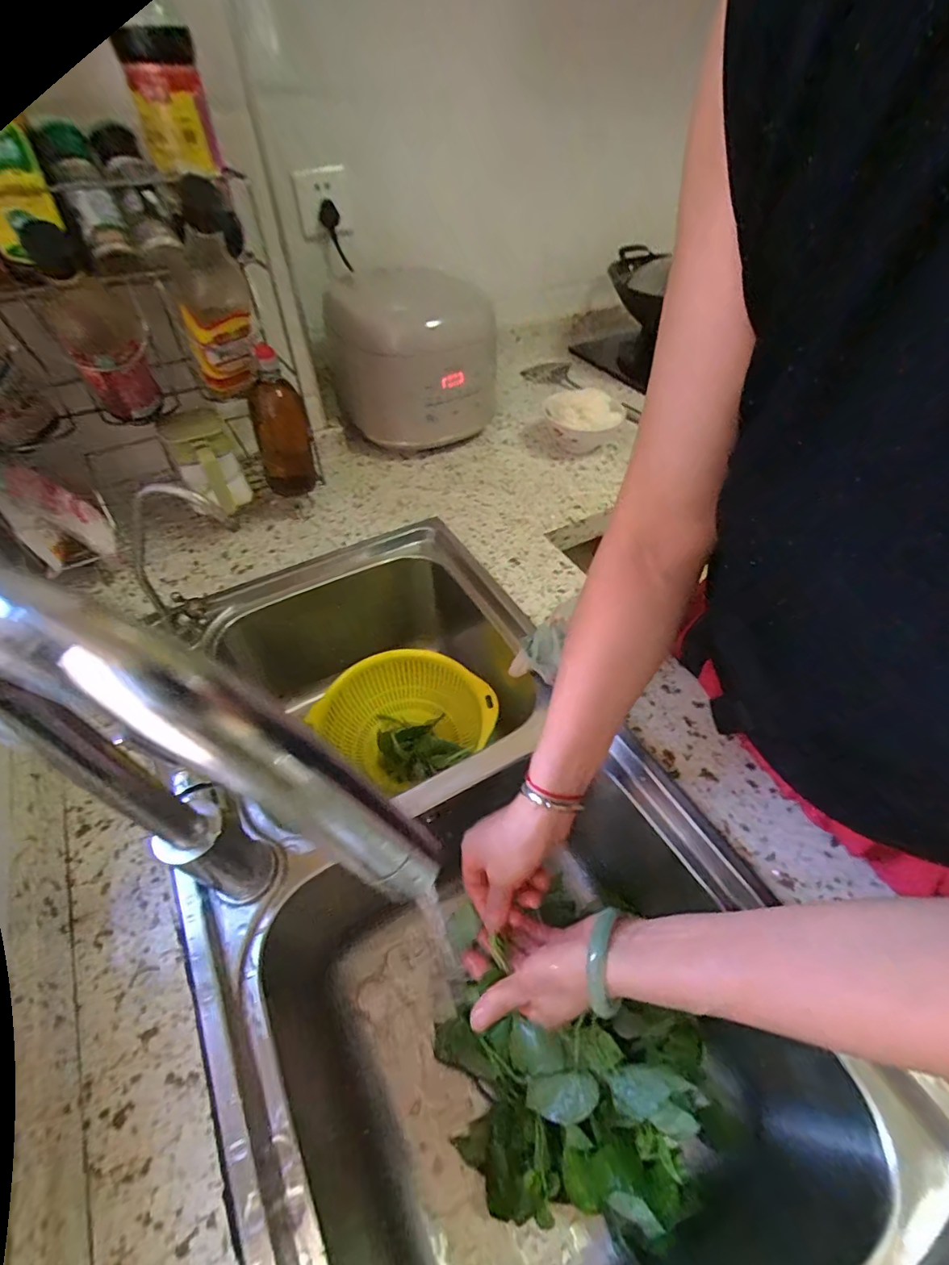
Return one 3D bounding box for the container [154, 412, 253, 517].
[{"bbox_3d":[-0.336,-0.216,0.620,0.071,0.106,0.089,-26,55,-21],"label":"container"}]

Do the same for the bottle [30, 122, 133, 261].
[{"bbox_3d":[-0.347,-0.392,0.441,0.039,0.086,0.051,-26,55,-21],"label":"bottle"}]

